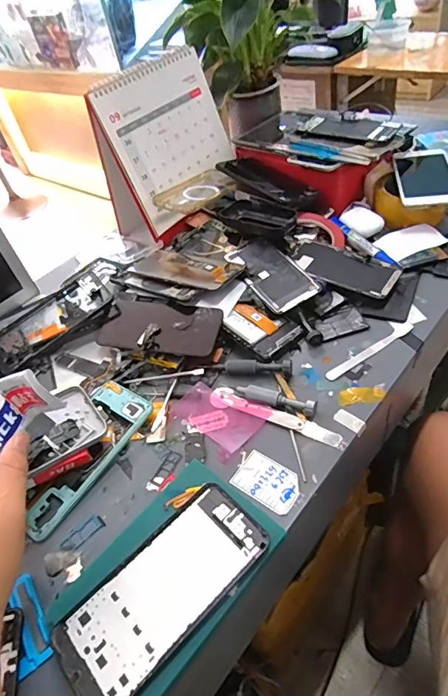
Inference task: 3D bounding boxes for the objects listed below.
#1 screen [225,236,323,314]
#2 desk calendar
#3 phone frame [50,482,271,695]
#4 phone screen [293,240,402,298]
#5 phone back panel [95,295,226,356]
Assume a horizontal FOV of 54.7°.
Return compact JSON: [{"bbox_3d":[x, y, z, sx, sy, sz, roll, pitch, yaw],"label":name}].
[{"bbox_3d":[0.058,-0.099,0.557,0.069,0.007,0.139,-31,51,-11],"label":"screen"},{"bbox_3d":[-0.090,-0.303,0.670,0.110,0.217,0.215,25,57,32],"label":"desk calendar"},{"bbox_3d":[-0.044,0.179,0.324,0.161,0.004,0.070,-39,52,-23],"label":"phone frame"},{"bbox_3d":[0.150,-0.104,0.553,0.134,0.005,0.063,26,56,27],"label":"phone screen"},{"bbox_3d":[-0.077,-0.027,0.523,0.147,0.007,0.077,8,57,19],"label":"phone back panel"}]

